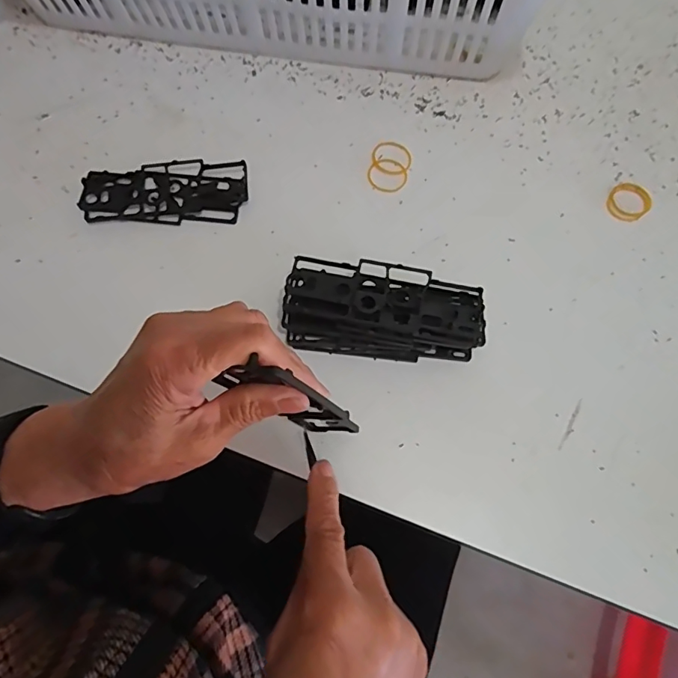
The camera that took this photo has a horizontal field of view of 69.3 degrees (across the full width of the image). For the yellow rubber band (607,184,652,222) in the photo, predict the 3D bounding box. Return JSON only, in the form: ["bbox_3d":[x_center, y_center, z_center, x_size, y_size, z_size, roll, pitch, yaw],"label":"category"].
[{"bbox_3d":[0.220,-0.104,0.371,0.036,0.004,0.029,-43,75,-14],"label":"yellow rubber band"}]

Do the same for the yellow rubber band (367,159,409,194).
[{"bbox_3d":[0.038,-0.128,0.382,0.030,0.004,0.032,0,70,0],"label":"yellow rubber band"}]

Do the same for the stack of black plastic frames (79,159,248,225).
[{"bbox_3d":[-0.132,-0.110,0.370,0.124,0.011,0.048,-1,70,0],"label":"stack of black plastic frames"}]

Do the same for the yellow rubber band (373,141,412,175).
[{"bbox_3d":[0.042,-0.144,0.387,0.031,0.004,0.031,0,70,0],"label":"yellow rubber band"}]

